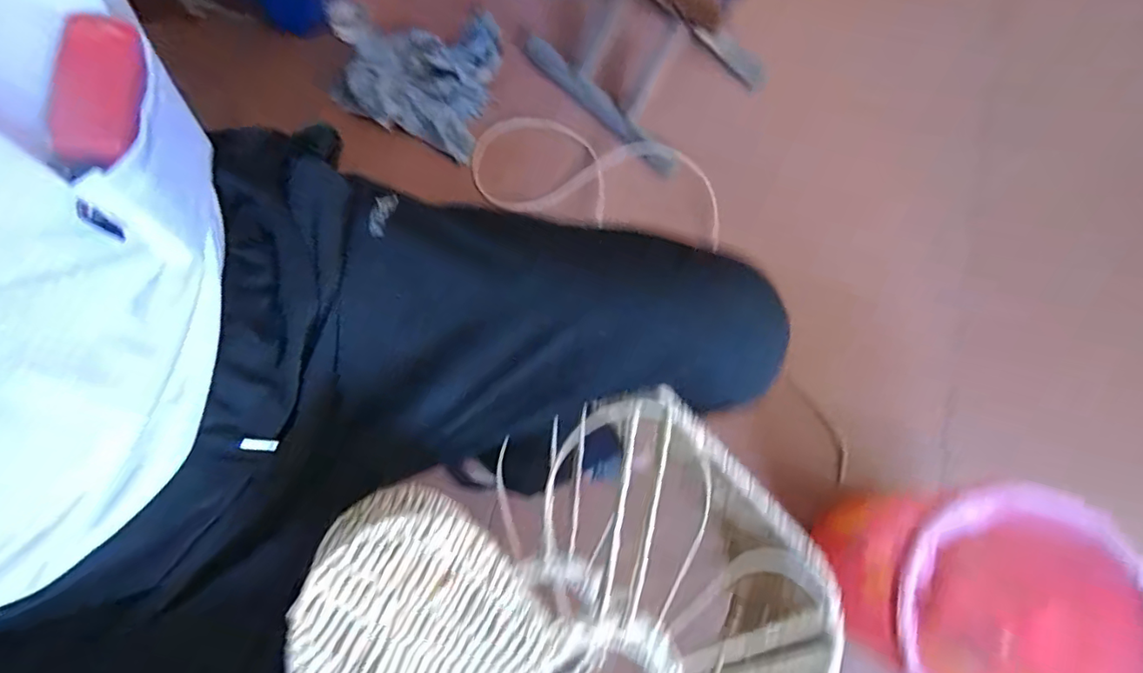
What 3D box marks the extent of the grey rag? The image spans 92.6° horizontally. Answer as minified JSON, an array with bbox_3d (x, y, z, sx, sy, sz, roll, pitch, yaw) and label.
[{"bbox_3d":[-0.229,-0.418,0.843,0.210,0.070,0.237,16,77,2],"label":"grey rag"}]

